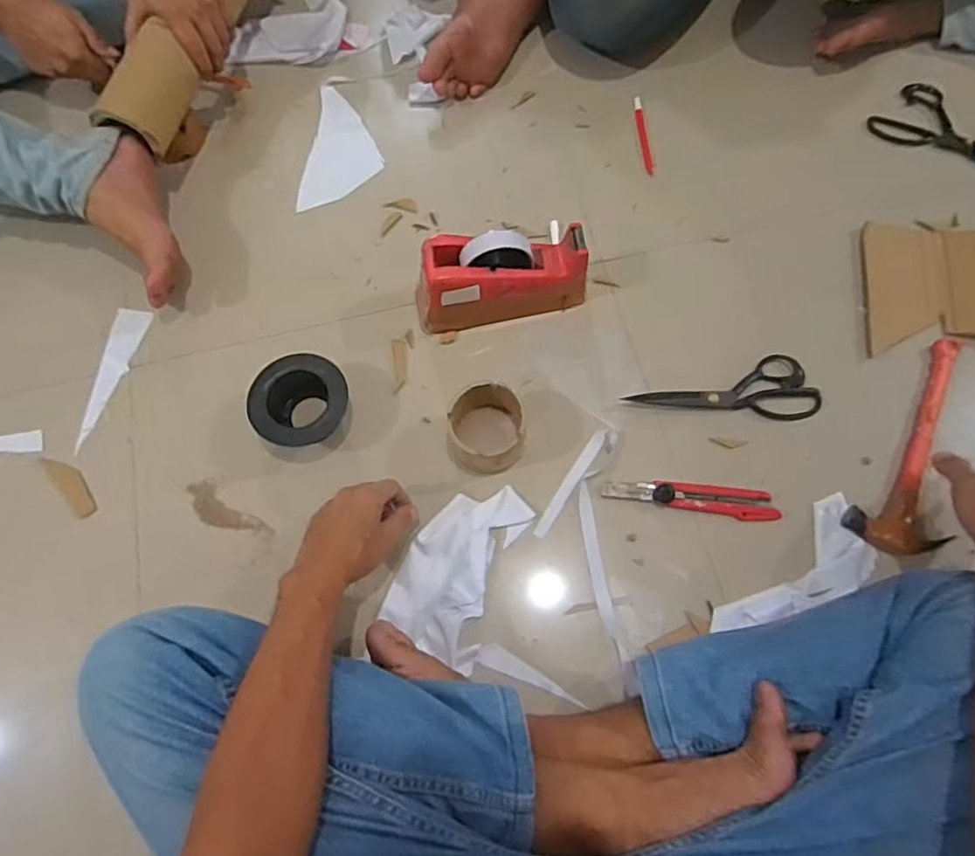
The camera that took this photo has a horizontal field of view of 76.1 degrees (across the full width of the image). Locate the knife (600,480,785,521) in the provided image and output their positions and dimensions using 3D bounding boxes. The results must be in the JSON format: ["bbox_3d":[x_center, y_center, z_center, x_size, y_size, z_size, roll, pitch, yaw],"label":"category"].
[{"bbox_3d":[0.218,0.076,0.669,0.181,0.011,0.032,5,71,4],"label":"knife"}]

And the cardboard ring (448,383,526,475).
[{"bbox_3d":[0.001,0.003,0.664,0.077,0.054,0.087,-3,71,1],"label":"cardboard ring"}]

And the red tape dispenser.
[{"bbox_3d":[0.015,-0.172,0.722,0.199,0.100,0.078,-10,71,-1],"label":"red tape dispenser"}]

